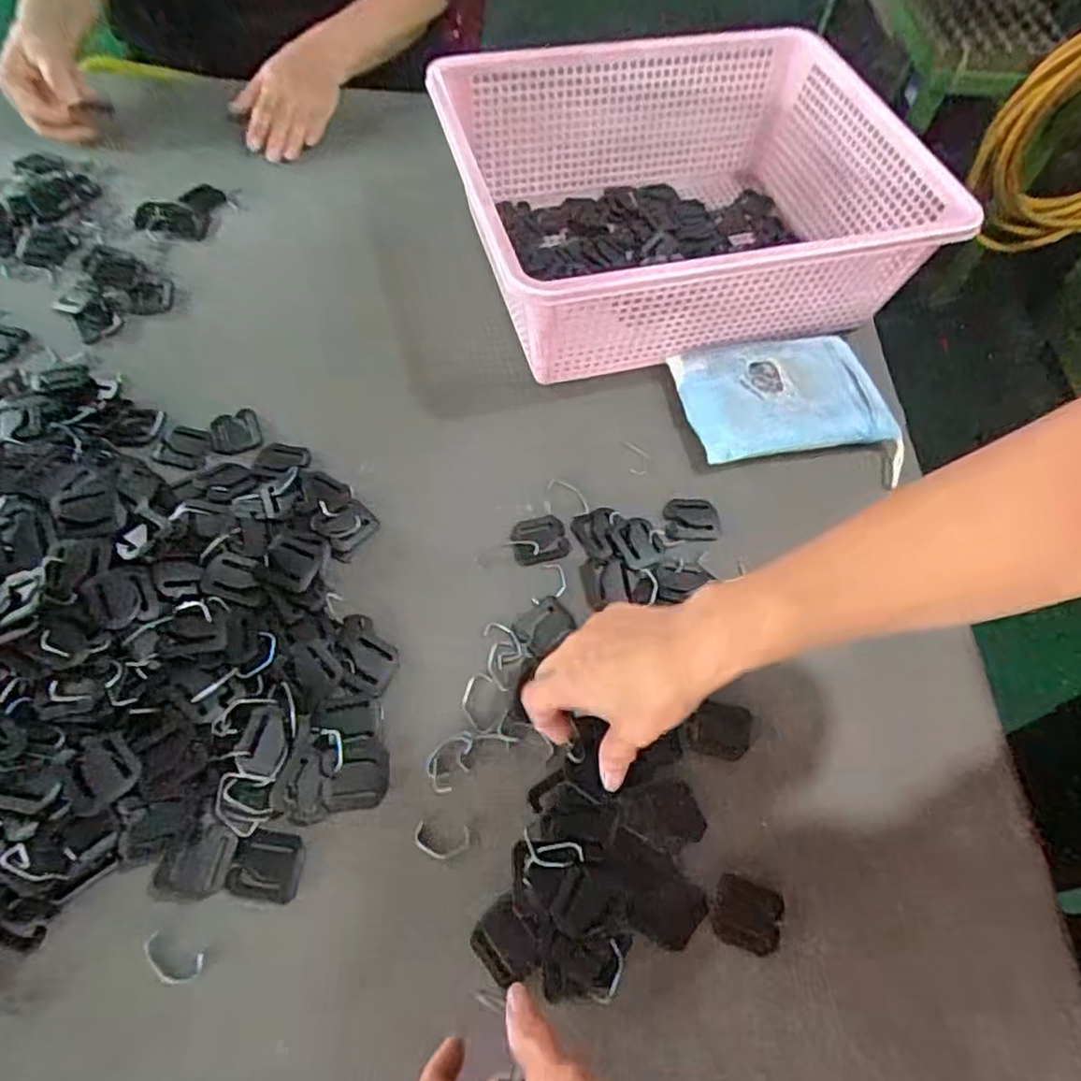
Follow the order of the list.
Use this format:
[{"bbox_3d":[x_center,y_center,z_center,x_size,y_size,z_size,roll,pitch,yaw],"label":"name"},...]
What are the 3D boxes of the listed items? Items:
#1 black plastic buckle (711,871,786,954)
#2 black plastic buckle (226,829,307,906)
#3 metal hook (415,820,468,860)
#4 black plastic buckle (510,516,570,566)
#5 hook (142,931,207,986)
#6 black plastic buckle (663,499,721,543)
[{"bbox_3d":[0.116,0.210,0.388,0.039,0.004,0.035,17,60,5],"label":"black plastic buckle"},{"bbox_3d":[-0.152,0.181,0.386,0.038,0.005,0.034,12,60,2],"label":"black plastic buckle"},{"bbox_3d":[-0.057,0.172,0.397,0.032,0.004,0.019,8,59,0],"label":"metal hook"},{"bbox_3d":[-0.001,-0.001,0.500,0.039,0.004,0.036,-9,61,-10],"label":"black plastic buckle"},{"bbox_3d":[-0.193,0.220,0.361,0.033,0.004,0.018,21,60,8],"label":"hook"},{"bbox_3d":[0.113,-0.015,0.517,0.041,0.004,0.037,1,60,-4],"label":"black plastic buckle"}]

